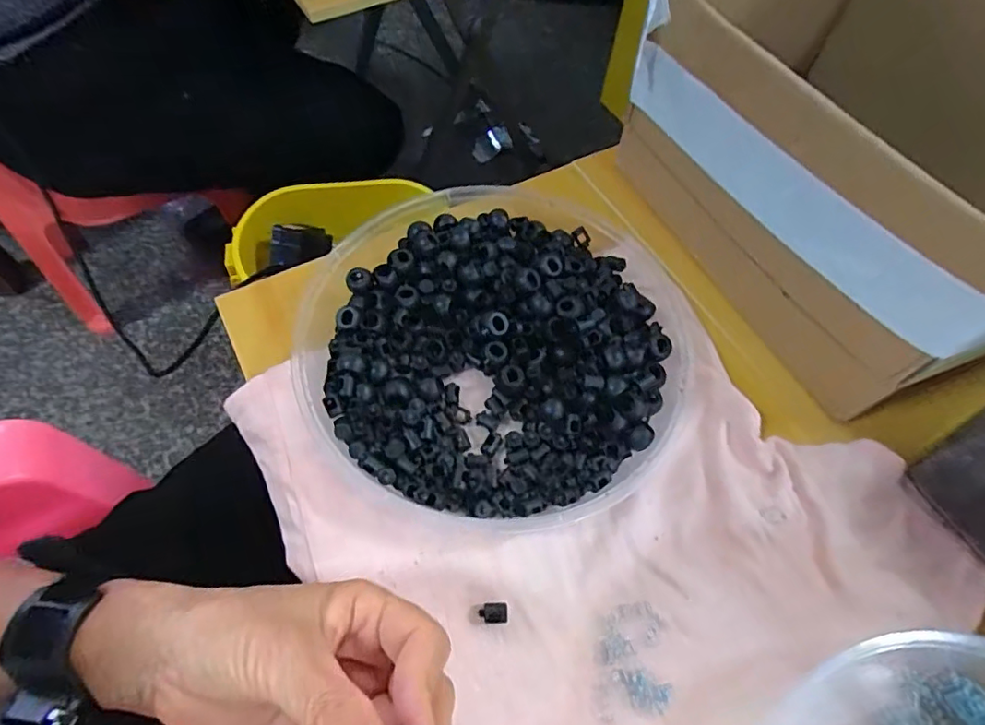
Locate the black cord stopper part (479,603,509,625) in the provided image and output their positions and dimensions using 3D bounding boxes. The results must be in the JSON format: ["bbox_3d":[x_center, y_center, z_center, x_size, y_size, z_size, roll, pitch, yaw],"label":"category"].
[{"bbox_3d":[0.001,0.130,0.286,0.015,0.004,0.010,1,61,-3],"label":"black cord stopper part"}]

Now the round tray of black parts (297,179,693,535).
[{"bbox_3d":[0.009,-0.018,0.349,0.230,0.035,0.249,42,67,18],"label":"round tray of black parts"}]

